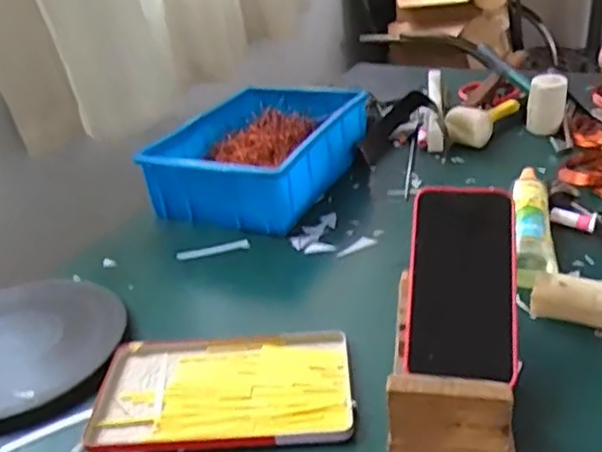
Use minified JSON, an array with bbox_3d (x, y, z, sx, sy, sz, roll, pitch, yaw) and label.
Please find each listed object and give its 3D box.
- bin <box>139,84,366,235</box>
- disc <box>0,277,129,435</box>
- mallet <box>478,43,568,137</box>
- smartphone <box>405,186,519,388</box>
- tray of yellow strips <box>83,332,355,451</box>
[{"bbox_3d":[-0.047,-0.093,0.842,0.190,0.095,0.287,9,32,26],"label":"bin"},{"bbox_3d":[-0.262,0.112,0.581,0.191,0.033,0.191,-5,29,3],"label":"disc"},{"bbox_3d":[0.327,-0.222,0.998,0.056,0.083,0.261,-8,29,-2],"label":"mallet"},{"bbox_3d":[0.126,0.041,0.504,0.080,0.008,0.156,1,65,13],"label":"smartphone"},{"bbox_3d":[-0.062,0.131,0.522,0.201,0.014,0.119,-5,29,3],"label":"tray of yellow strips"}]

